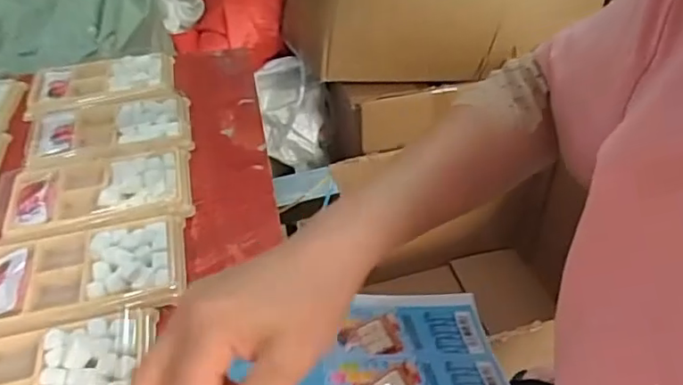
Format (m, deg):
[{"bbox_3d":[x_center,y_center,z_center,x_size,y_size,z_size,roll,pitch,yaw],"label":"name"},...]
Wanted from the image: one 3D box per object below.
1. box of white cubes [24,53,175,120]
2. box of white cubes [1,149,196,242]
[{"bbox_3d":[-0.231,-0.108,0.541,0.132,0.014,0.078,-10,43,-10],"label":"box of white cubes"},{"bbox_3d":[-0.187,-0.002,0.434,0.135,0.014,0.082,-11,43,-11],"label":"box of white cubes"}]

